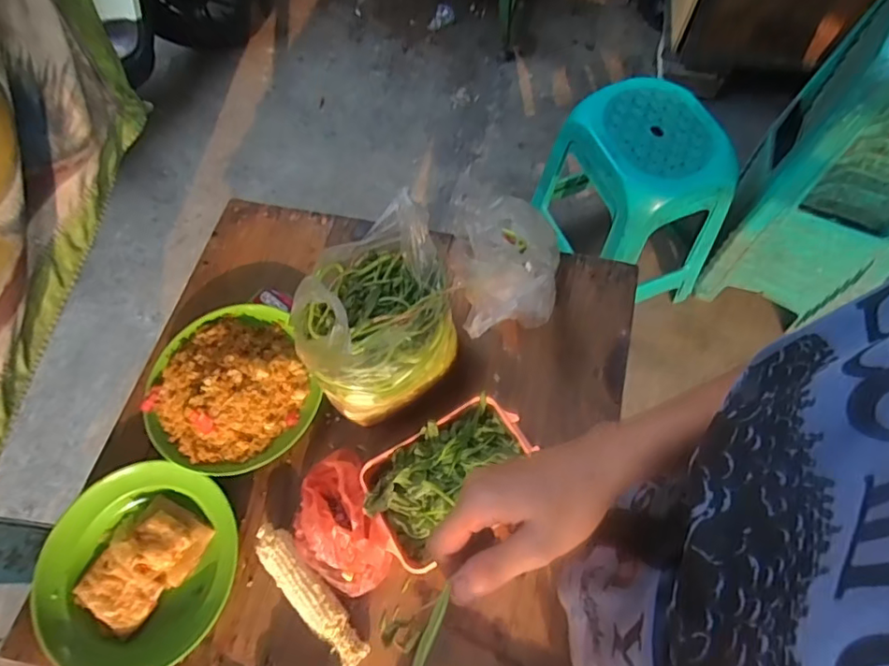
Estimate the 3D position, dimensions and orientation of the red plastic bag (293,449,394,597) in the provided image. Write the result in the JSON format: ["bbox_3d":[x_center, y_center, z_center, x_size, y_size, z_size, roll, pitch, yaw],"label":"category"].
[{"bbox_3d":[-0.115,0.197,0.577,0.089,0.063,0.147,-23,69,-9],"label":"red plastic bag"}]

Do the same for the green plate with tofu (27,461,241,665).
[{"bbox_3d":[-0.330,0.250,0.602,0.210,0.036,0.201,0,68,1],"label":"green plate with tofu"}]

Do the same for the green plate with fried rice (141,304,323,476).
[{"bbox_3d":[-0.264,0.063,0.673,0.192,0.047,0.210,0,68,1],"label":"green plate with fried rice"}]

